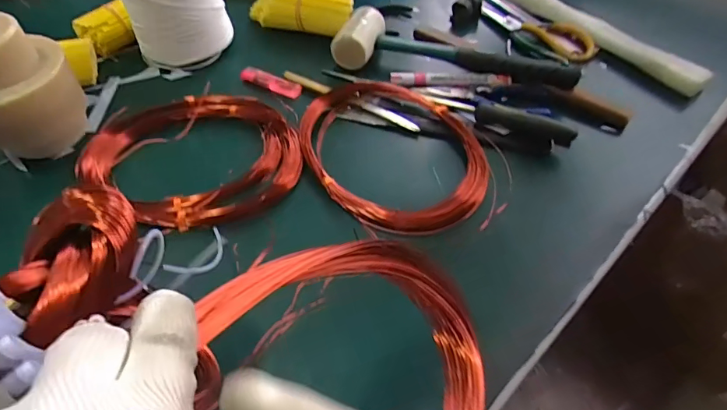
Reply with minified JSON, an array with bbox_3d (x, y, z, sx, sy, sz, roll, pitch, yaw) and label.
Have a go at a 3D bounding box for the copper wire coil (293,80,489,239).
[{"bbox_3d":[0.025,-0.067,0.470,0.165,0.018,0.212,-23,56,-16],"label":"copper wire coil"}]

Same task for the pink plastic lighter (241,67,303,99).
[{"bbox_3d":[-0.112,-0.147,0.550,0.078,0.019,0.017,19,55,15],"label":"pink plastic lighter"}]

